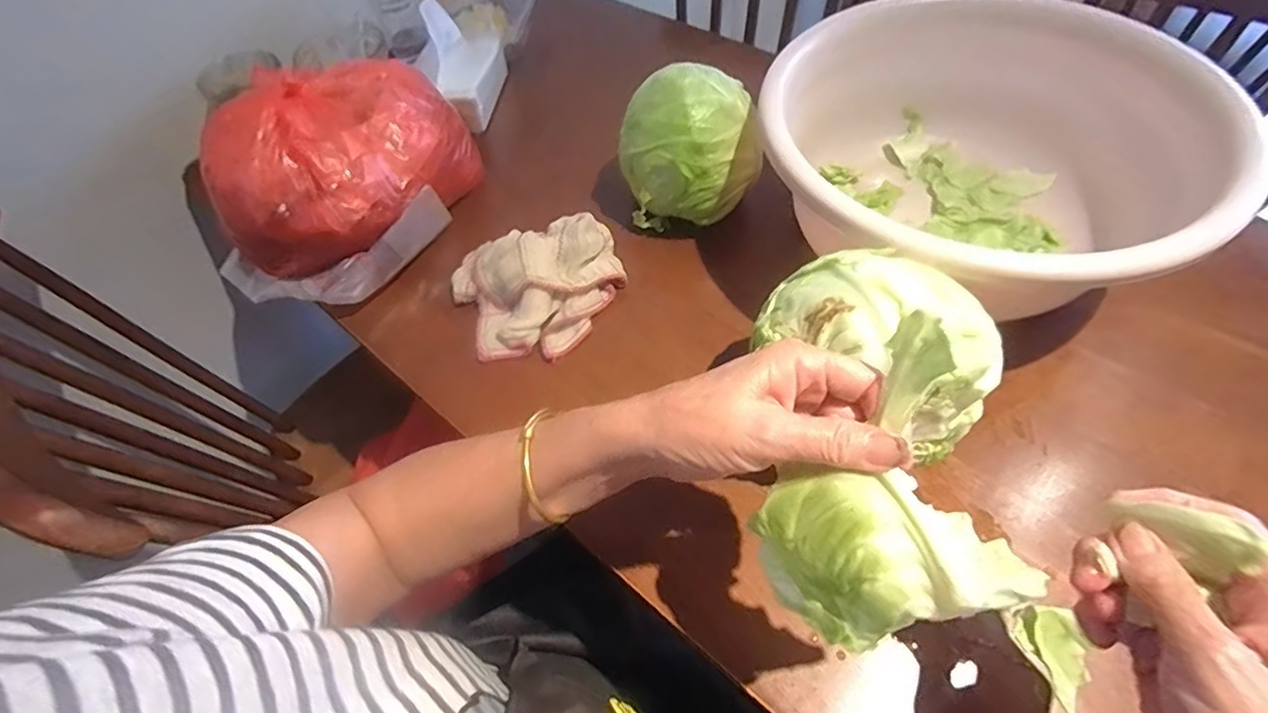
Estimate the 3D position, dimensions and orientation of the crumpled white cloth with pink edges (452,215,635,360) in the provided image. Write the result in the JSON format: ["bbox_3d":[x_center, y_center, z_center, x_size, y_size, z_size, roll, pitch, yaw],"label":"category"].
[{"bbox_3d":[-0.084,-0.070,0.505,0.150,0.043,0.137,-25,59,-11],"label":"crumpled white cloth with pink edges"}]

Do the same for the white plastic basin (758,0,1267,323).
[{"bbox_3d":[0.264,-0.148,0.474,0.305,0.130,0.328,-2,57,4],"label":"white plastic basin"}]

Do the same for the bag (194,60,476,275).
[{"bbox_3d":[-0.274,-0.190,0.542,0.222,0.130,0.176,-12,57,-3],"label":"bag"}]

